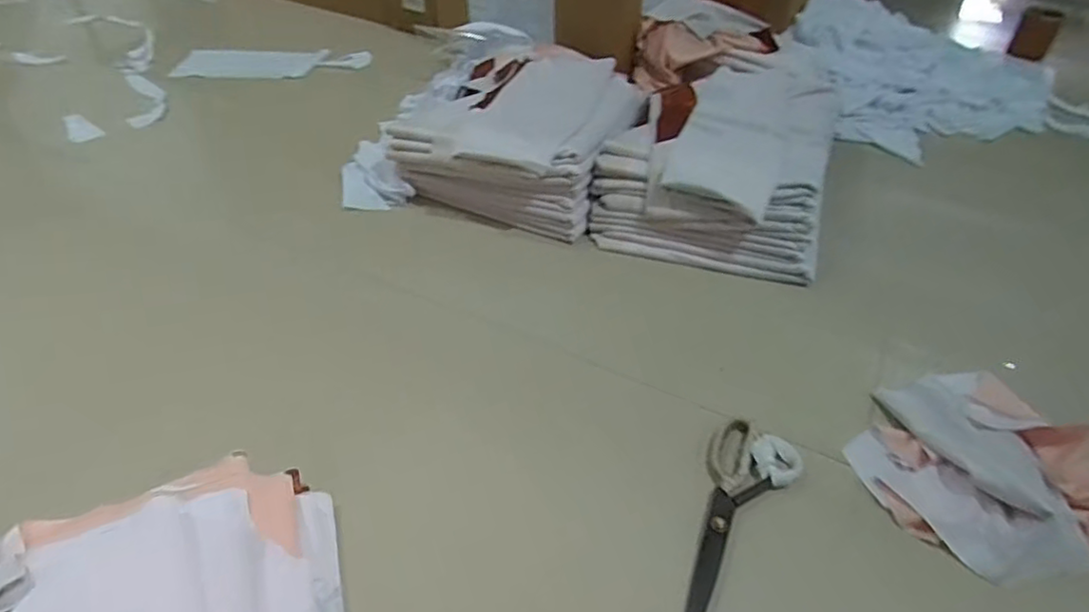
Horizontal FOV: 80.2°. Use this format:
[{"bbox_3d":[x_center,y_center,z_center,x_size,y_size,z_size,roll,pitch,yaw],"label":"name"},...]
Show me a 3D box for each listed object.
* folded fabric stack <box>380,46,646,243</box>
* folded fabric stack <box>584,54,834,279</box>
[{"bbox_3d":[-0.043,-0.295,1.026,0.344,0.116,0.388,14,44,12],"label":"folded fabric stack"},{"bbox_3d":[0.256,-0.209,0.942,0.309,0.155,0.311,15,45,13],"label":"folded fabric stack"}]

